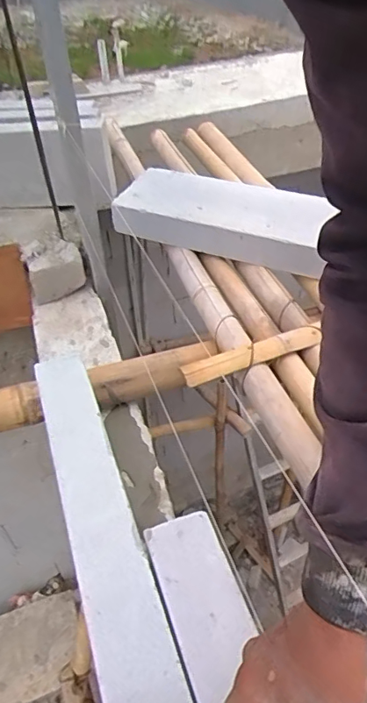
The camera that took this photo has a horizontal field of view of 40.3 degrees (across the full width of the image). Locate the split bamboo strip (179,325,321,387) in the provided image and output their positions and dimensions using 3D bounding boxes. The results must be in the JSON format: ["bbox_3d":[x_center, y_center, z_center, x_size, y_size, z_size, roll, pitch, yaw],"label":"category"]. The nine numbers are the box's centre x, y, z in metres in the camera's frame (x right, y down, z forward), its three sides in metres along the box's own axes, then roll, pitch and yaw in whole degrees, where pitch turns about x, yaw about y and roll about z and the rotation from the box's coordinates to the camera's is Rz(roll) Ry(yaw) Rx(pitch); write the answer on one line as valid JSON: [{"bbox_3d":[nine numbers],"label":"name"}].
[{"bbox_3d":[0.114,0.002,0.859,0.247,0.020,0.048,-18,44,-15],"label":"split bamboo strip"}]

